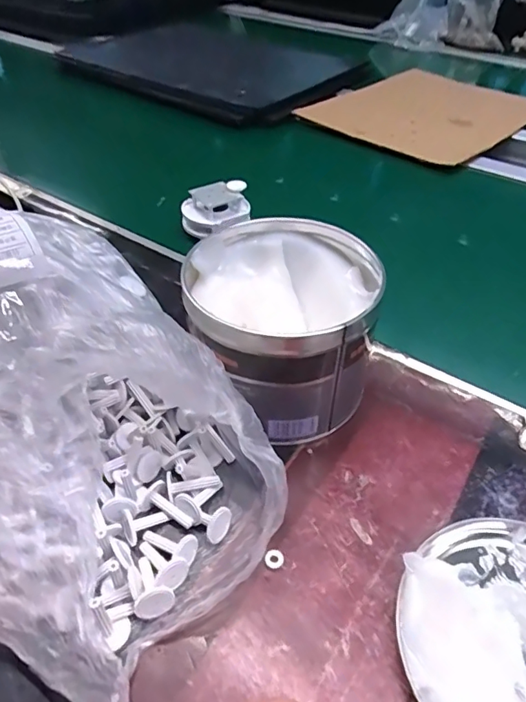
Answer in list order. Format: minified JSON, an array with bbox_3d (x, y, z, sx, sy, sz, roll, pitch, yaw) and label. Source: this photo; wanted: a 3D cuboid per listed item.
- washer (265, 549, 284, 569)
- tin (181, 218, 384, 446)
[{"bbox_3d":[0.007,0.118,0.286,0.010,0.005,0.009,-26,51,-26],"label":"washer"},{"bbox_3d":[0.016,-0.016,0.355,0.117,0.100,0.124,1,44,-1],"label":"tin"}]

